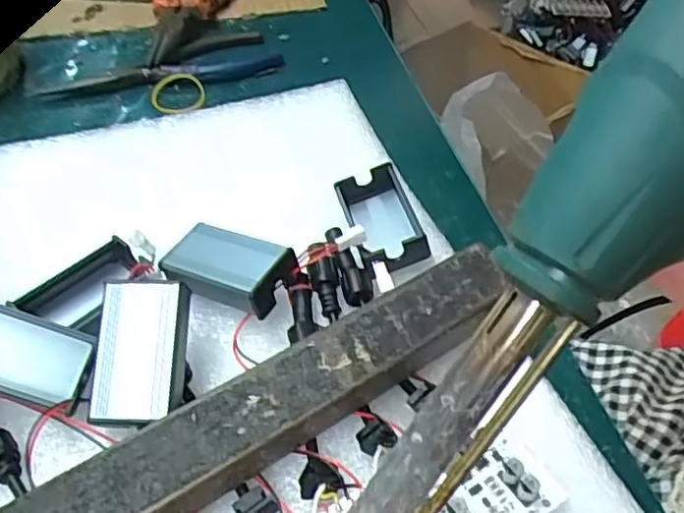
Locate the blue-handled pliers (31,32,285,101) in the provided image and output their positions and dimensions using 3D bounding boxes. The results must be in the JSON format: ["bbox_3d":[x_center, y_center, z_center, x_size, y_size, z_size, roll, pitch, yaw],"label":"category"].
[{"bbox_3d":[-0.114,-0.116,0.416,0.145,0.016,0.049,-18,47,-15],"label":"blue-handled pliers"}]

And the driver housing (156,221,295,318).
[{"bbox_3d":[-0.047,0.002,0.269,0.050,0.015,0.029,19,47,18],"label":"driver housing"}]

